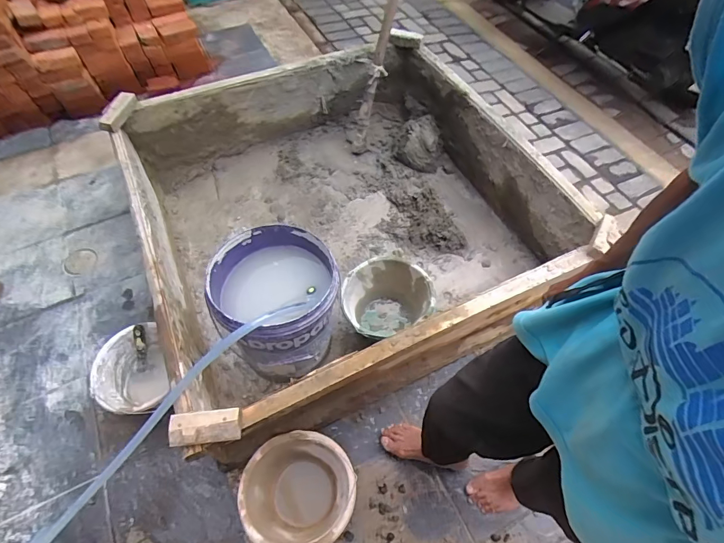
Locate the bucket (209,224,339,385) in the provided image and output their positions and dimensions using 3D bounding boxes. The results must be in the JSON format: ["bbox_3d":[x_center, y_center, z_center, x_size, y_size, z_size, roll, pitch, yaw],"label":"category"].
[{"bbox_3d":[-0.217,0.082,1.040,0.296,0.309,0.308,-6,60,-2],"label":"bucket"}]

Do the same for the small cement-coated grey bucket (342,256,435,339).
[{"bbox_3d":[0.078,0.103,1.205,0.264,0.183,0.249,-6,59,-5],"label":"small cement-coated grey bucket"}]

